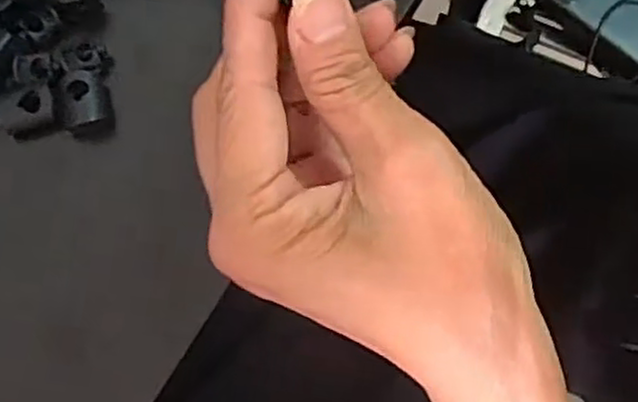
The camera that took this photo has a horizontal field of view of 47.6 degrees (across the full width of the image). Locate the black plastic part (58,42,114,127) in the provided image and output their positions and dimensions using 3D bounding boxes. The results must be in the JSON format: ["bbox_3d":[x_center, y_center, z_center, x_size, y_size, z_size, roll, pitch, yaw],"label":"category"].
[{"bbox_3d":[-0.082,-0.041,0.255,0.017,0.012,0.033,-8,75,-1],"label":"black plastic part"}]

